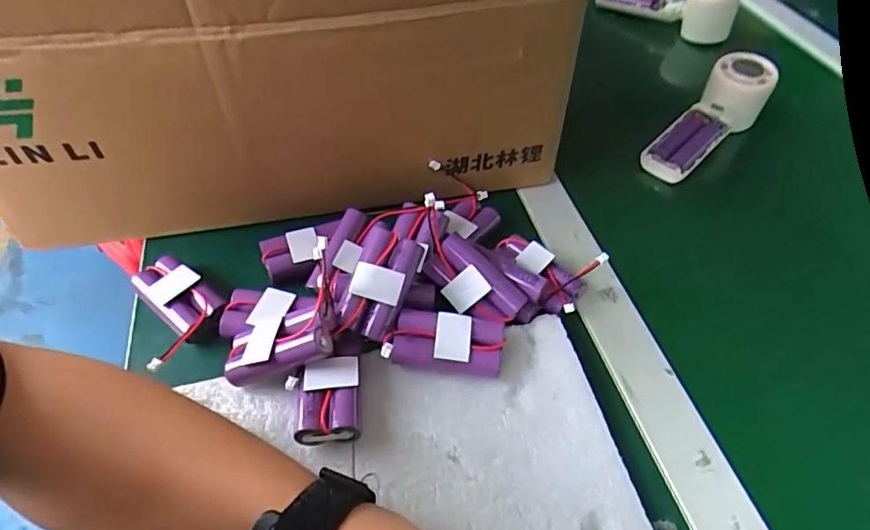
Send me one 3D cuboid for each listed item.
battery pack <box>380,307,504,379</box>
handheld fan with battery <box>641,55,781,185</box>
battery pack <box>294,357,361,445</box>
[{"bbox_3d":[0.005,0.048,0.328,0.070,0.024,0.032,4,50,1],"label":"battery pack"},{"bbox_3d":[0.256,-0.133,0.510,0.156,0.051,0.051,-43,63,-14],"label":"handheld fan with battery"},{"bbox_3d":[-0.060,0.077,0.302,0.034,0.021,0.052,-4,51,-6],"label":"battery pack"}]

